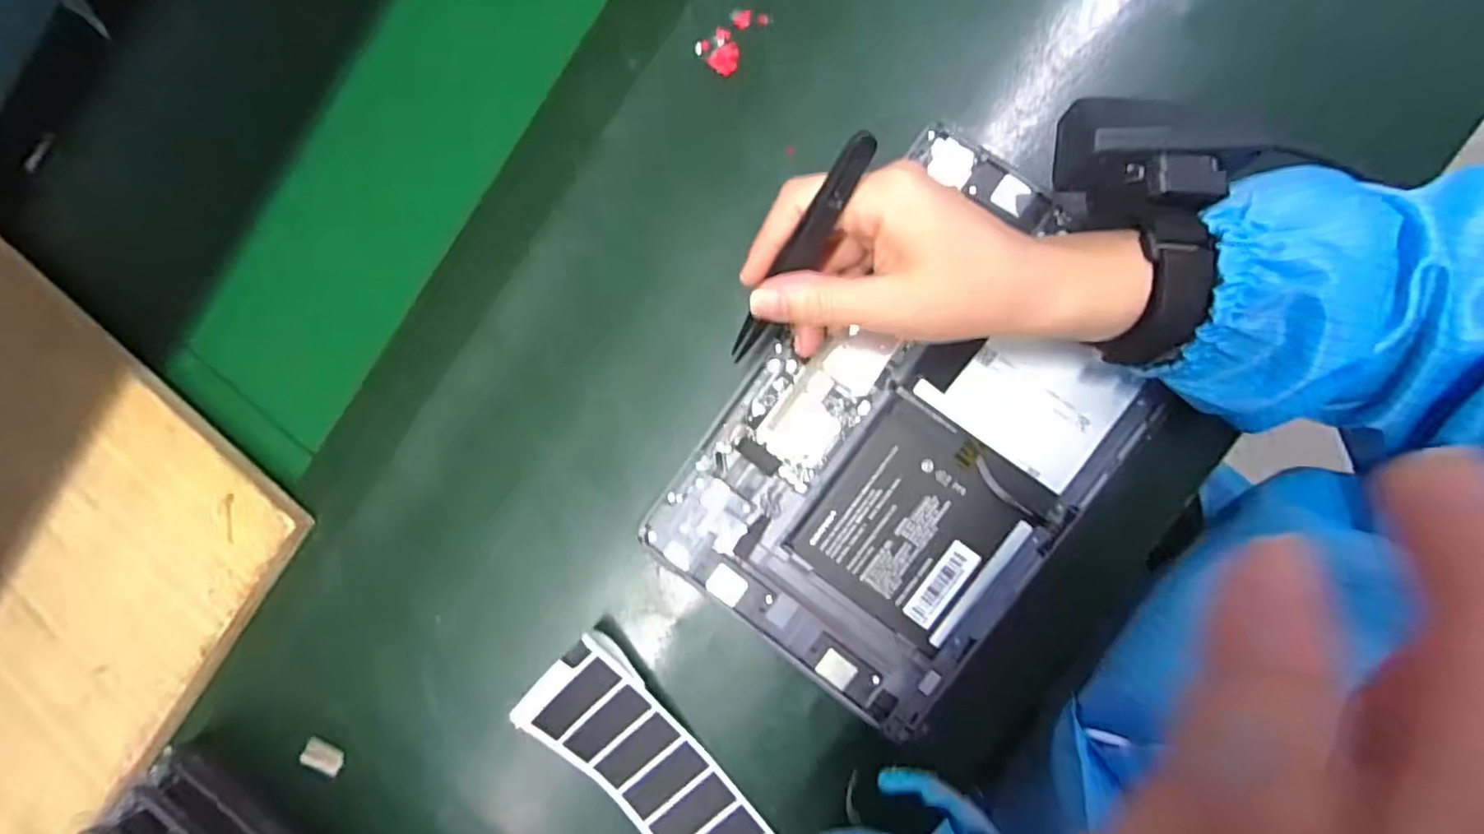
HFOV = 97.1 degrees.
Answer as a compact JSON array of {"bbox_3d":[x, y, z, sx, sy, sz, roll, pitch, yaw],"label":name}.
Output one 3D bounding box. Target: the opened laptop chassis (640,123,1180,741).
[{"bbox_3d":[0.086,0.009,0.321,0.163,0.017,0.249,37,94,9],"label":"opened laptop chassis"}]

